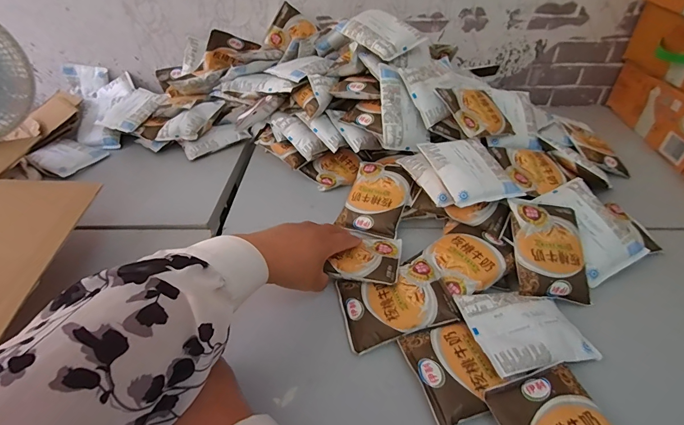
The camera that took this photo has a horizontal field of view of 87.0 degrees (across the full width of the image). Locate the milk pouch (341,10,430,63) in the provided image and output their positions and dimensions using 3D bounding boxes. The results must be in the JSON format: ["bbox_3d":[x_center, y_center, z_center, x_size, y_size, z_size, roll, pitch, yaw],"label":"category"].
[{"bbox_3d":[0.066,-0.295,0.588,0.089,0.016,0.114,-38,68,-22],"label":"milk pouch"}]

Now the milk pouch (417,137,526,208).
[{"bbox_3d":[0.172,-0.063,0.494,0.089,0.013,0.123,-14,52,-10],"label":"milk pouch"}]

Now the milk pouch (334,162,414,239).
[{"bbox_3d":[0.054,-0.024,0.559,0.096,0.015,0.123,15,69,21],"label":"milk pouch"}]

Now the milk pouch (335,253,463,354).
[{"bbox_3d":[0.060,0.104,0.431,0.120,0.028,0.093,-10,42,-9],"label":"milk pouch"}]

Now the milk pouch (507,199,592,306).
[{"bbox_3d":[0.260,0.044,0.448,0.092,0.020,0.122,6,68,-7],"label":"milk pouch"}]

